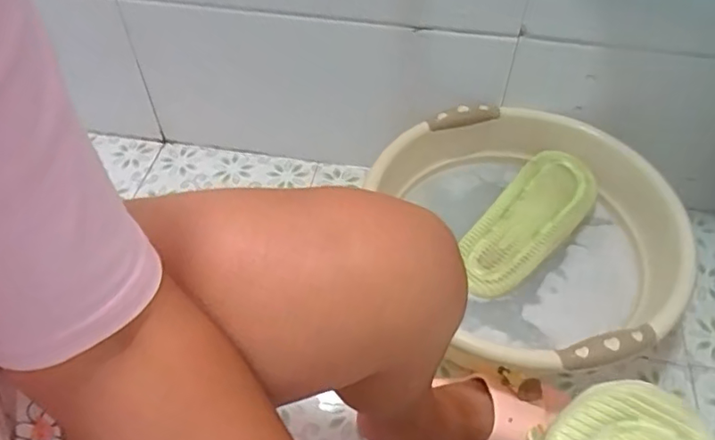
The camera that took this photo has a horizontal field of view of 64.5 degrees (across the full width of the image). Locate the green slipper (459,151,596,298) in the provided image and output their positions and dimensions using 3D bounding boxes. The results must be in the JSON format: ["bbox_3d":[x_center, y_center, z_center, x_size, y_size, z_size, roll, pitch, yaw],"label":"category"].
[{"bbox_3d":[0.238,0.005,0.795,0.108,0.053,0.255,33,58,24],"label":"green slipper"}]

